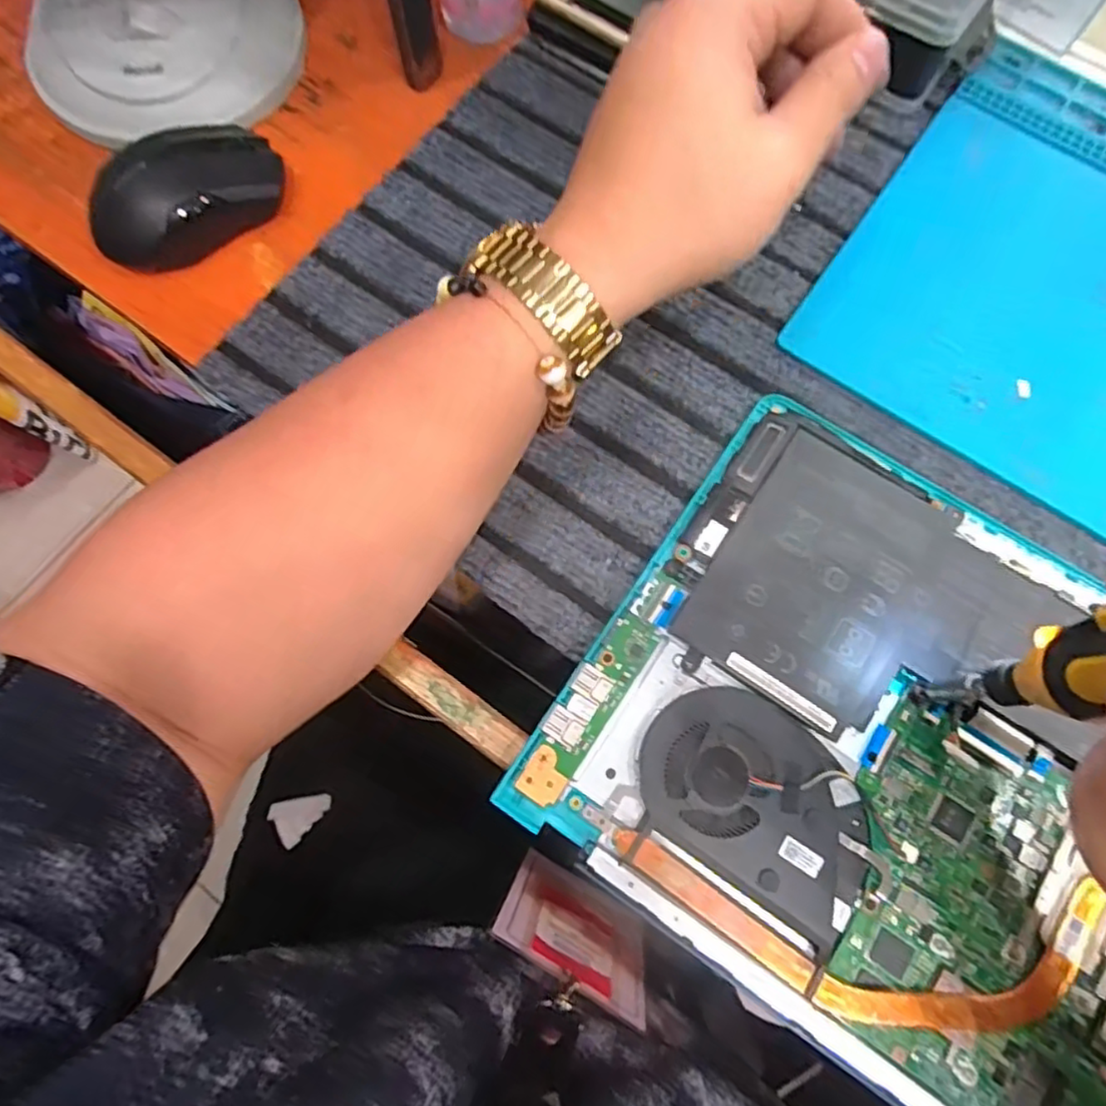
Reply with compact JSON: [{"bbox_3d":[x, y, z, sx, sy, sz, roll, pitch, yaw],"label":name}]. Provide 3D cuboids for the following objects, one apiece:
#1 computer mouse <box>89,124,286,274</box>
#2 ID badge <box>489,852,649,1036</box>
[{"bbox_3d":[-0.187,-0.185,0.339,0.053,0.035,0.098,37,77,10],"label":"computer mouse"},{"bbox_3d":[0.015,0.227,0.404,0.091,0.123,0.004,29,91,8],"label":"ID badge"}]

